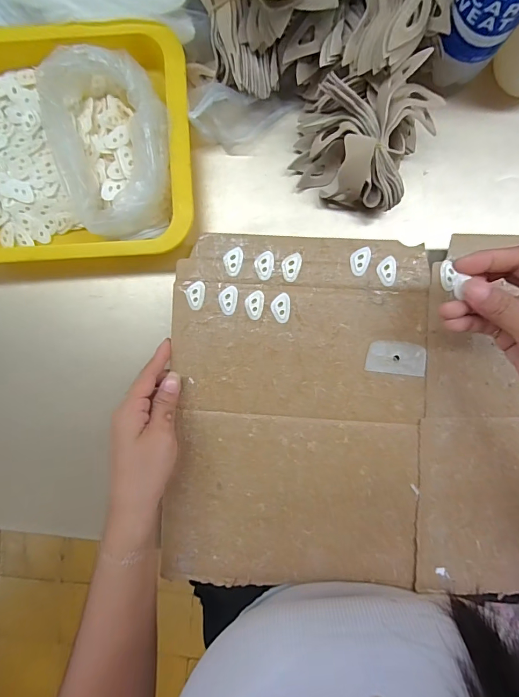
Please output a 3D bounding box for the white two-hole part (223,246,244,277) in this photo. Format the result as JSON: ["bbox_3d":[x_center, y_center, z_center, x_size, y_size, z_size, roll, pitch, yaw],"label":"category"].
[{"bbox_3d":[-0.024,-0.079,0.337,0.017,0.004,0.026,14,93,0],"label":"white two-hole part"}]

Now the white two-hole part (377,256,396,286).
[{"bbox_3d":[0.112,-0.068,0.332,0.016,0.004,0.026,3,93,0],"label":"white two-hole part"}]

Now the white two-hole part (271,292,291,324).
[{"bbox_3d":[0.019,-0.036,0.336,0.017,0.004,0.026,6,93,0],"label":"white two-hole part"}]

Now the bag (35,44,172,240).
[{"bbox_3d":[-0.127,-0.175,0.332,0.099,0.054,0.155,-15,93,3],"label":"bag"}]

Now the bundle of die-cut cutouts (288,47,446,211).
[{"bbox_3d":[0.088,-0.184,0.328,0.108,0.061,0.100,20,94,0],"label":"bundle of die-cut cutouts"}]

